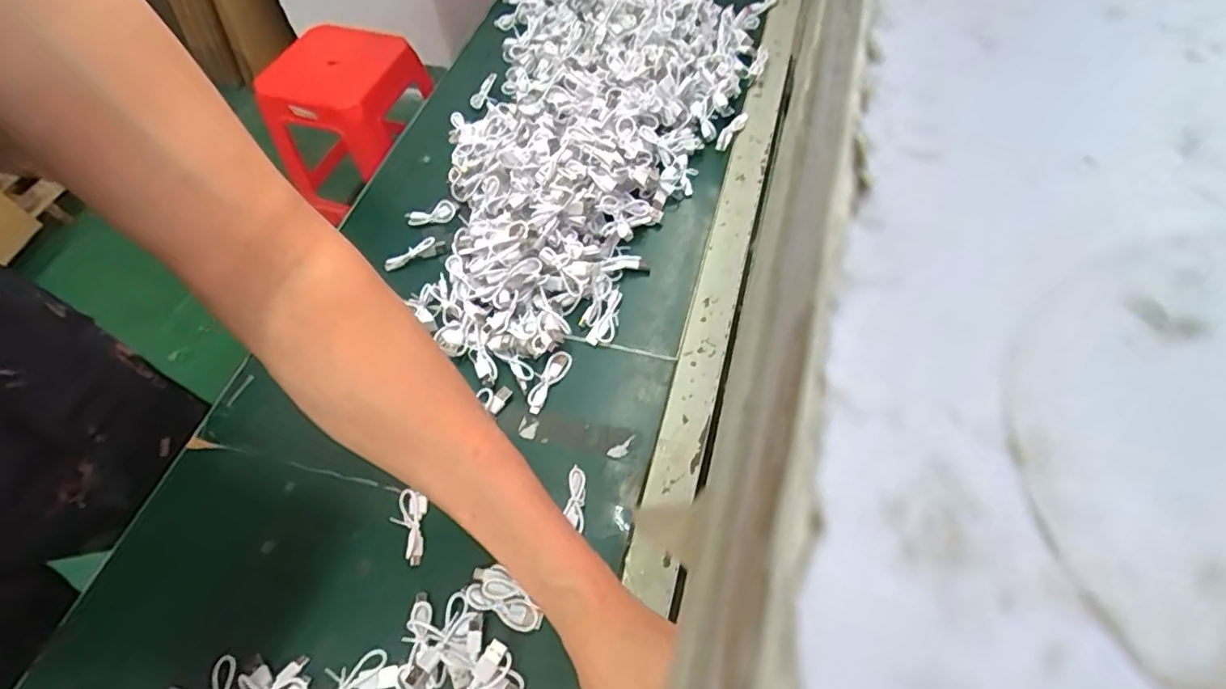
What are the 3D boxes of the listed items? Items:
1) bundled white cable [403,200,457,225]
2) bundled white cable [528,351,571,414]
[{"bbox_3d":[-0.202,-0.144,0.660,0.060,0.016,0.018,-8,56,16],"label":"bundled white cable"},{"bbox_3d":[-0.060,0.032,0.539,0.018,0.012,0.062,25,62,19],"label":"bundled white cable"}]

